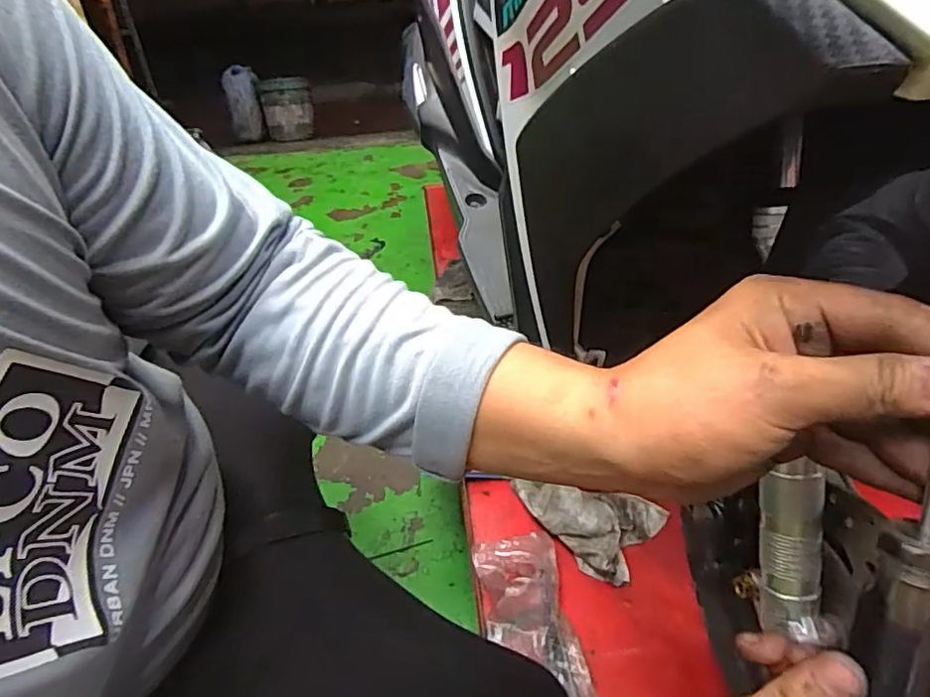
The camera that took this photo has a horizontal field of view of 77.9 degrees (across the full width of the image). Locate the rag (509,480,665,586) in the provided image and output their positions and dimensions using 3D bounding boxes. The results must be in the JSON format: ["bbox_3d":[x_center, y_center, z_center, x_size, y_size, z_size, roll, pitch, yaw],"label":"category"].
[{"bbox_3d":[0.146,0.207,0.692,0.186,0.048,0.131,6,37,13],"label":"rag"}]

